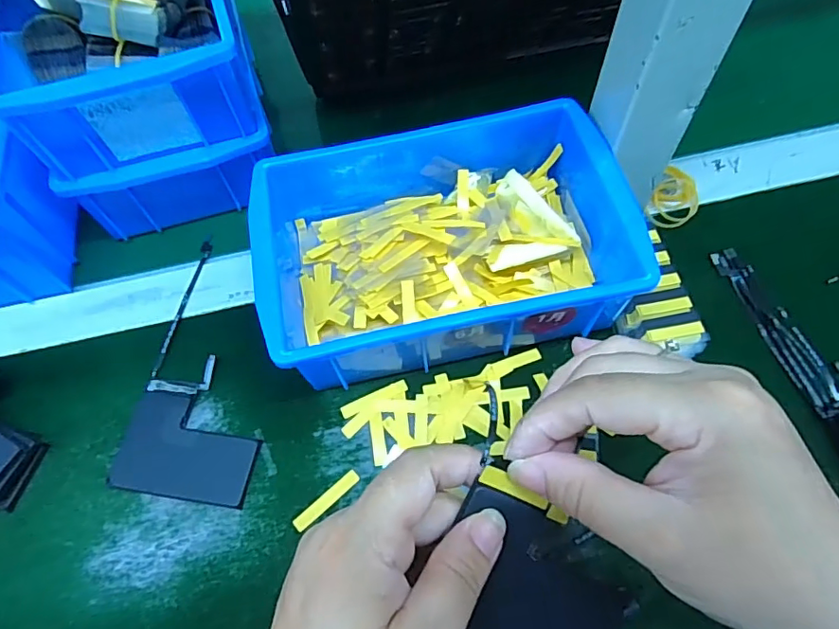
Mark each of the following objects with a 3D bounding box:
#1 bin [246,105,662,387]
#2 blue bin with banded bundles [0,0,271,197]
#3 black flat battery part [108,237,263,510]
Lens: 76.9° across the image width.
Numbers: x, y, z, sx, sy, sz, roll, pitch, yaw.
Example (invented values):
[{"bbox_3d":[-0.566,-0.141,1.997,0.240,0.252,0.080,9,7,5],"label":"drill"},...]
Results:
[{"bbox_3d":[0.010,-0.046,0.314,0.199,0.068,0.142,-13,61,-4],"label":"bin"},{"bbox_3d":[-0.179,-0.177,0.324,0.130,0.080,0.172,-17,62,-7],"label":"blue bin with banded bundles"},{"bbox_3d":[-0.121,0.027,0.319,0.077,0.004,0.161,5,62,5],"label":"black flat battery part"}]

